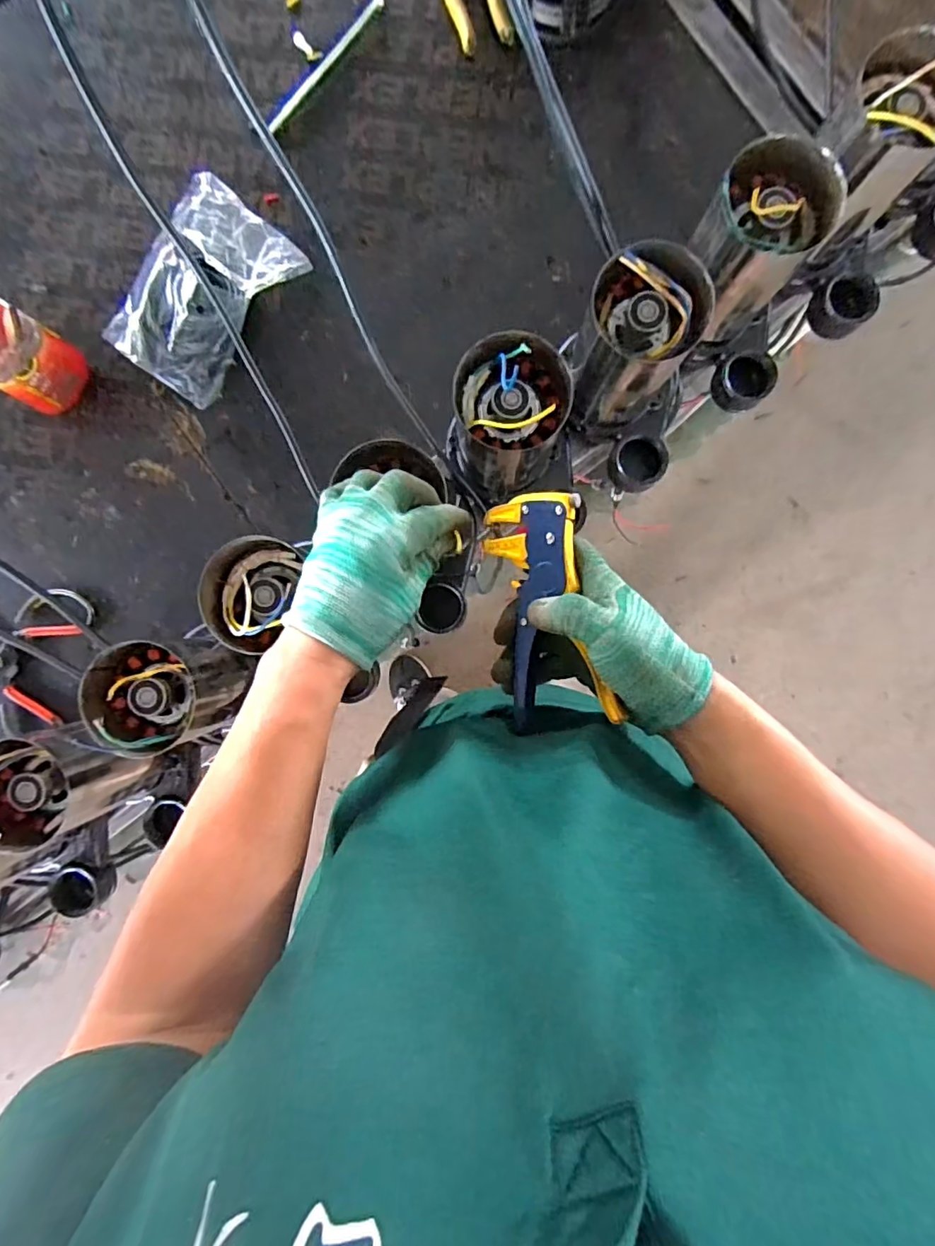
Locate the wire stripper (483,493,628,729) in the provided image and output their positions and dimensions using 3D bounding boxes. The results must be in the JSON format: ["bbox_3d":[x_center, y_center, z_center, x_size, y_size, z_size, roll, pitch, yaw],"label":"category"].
[{"bbox_3d":[0.056,-0.010,0.402,0.066,0.024,0.162,-11,88,30],"label":"wire stripper"}]

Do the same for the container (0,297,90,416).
[{"bbox_3d":[-0.464,-0.278,0.559,0.102,0.098,0.081,33,93,0],"label":"container"}]

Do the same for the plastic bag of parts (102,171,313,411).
[{"bbox_3d":[-0.282,-0.350,0.582,0.132,0.042,0.202,36,93,0],"label":"plastic bag of parts"}]

